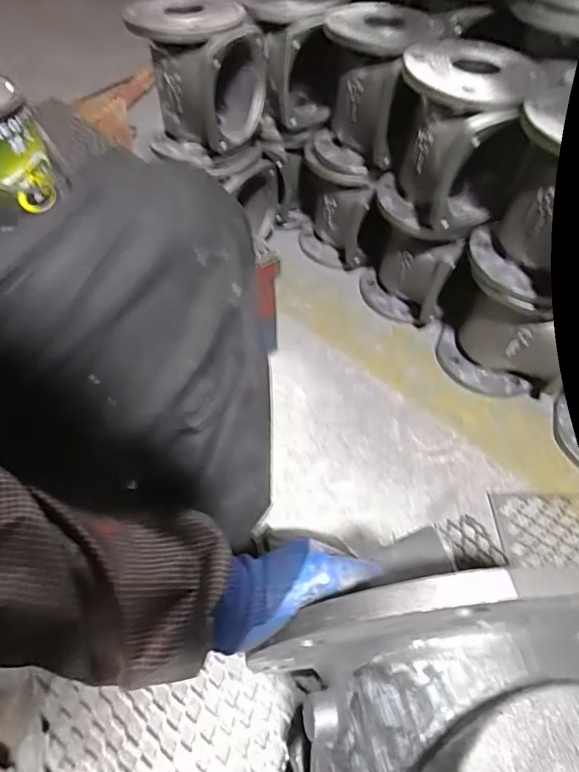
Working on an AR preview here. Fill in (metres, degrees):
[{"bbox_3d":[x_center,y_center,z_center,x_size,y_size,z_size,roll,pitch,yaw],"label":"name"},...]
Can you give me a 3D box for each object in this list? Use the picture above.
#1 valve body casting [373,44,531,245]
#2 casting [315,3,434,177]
[{"bbox_3d":[0.222,-0.326,0.663,0.170,0.201,0.181,12,53,7],"label":"valve body casting"},{"bbox_3d":[0.123,-0.465,0.774,0.164,0.209,0.156,18,54,11],"label":"casting"}]

